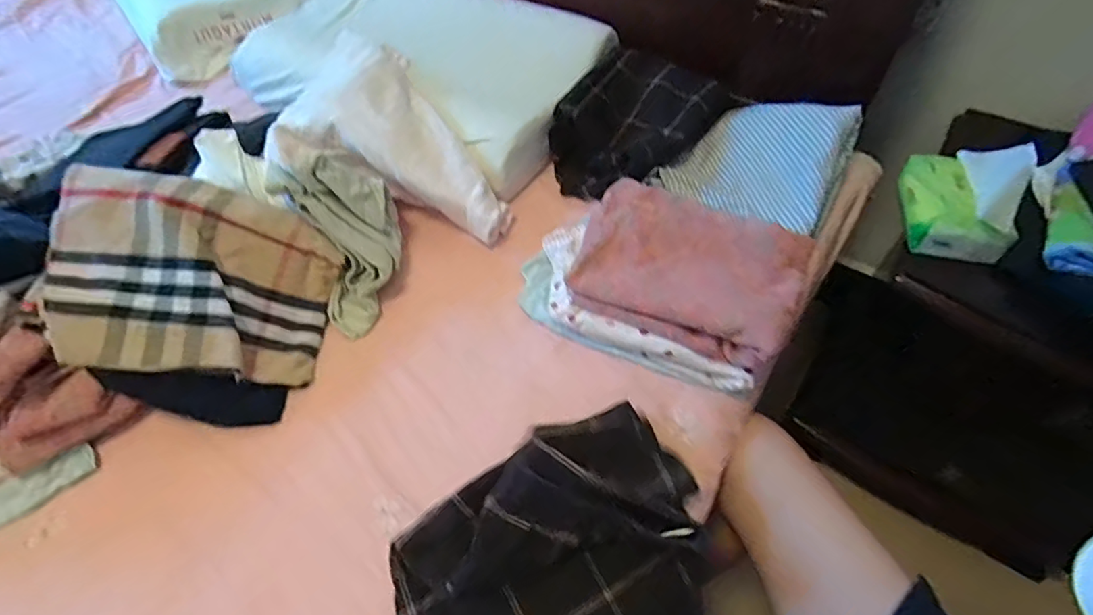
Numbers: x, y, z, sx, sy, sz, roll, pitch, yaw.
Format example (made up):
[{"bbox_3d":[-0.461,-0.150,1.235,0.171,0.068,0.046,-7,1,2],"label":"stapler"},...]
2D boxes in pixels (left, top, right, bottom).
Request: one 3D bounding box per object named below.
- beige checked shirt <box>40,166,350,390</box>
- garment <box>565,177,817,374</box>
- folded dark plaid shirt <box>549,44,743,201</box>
[{"bbox_3d":[-0.395,-0.028,0.618,0.278,0.160,0.210,-4,54,-3],"label":"beige checked shirt"},{"bbox_3d":[0.152,-0.044,0.597,0.249,0.058,0.155,22,57,15],"label":"garment"},{"bbox_3d":[0.124,-0.276,0.811,0.193,0.087,0.261,34,61,22],"label":"folded dark plaid shirt"}]

